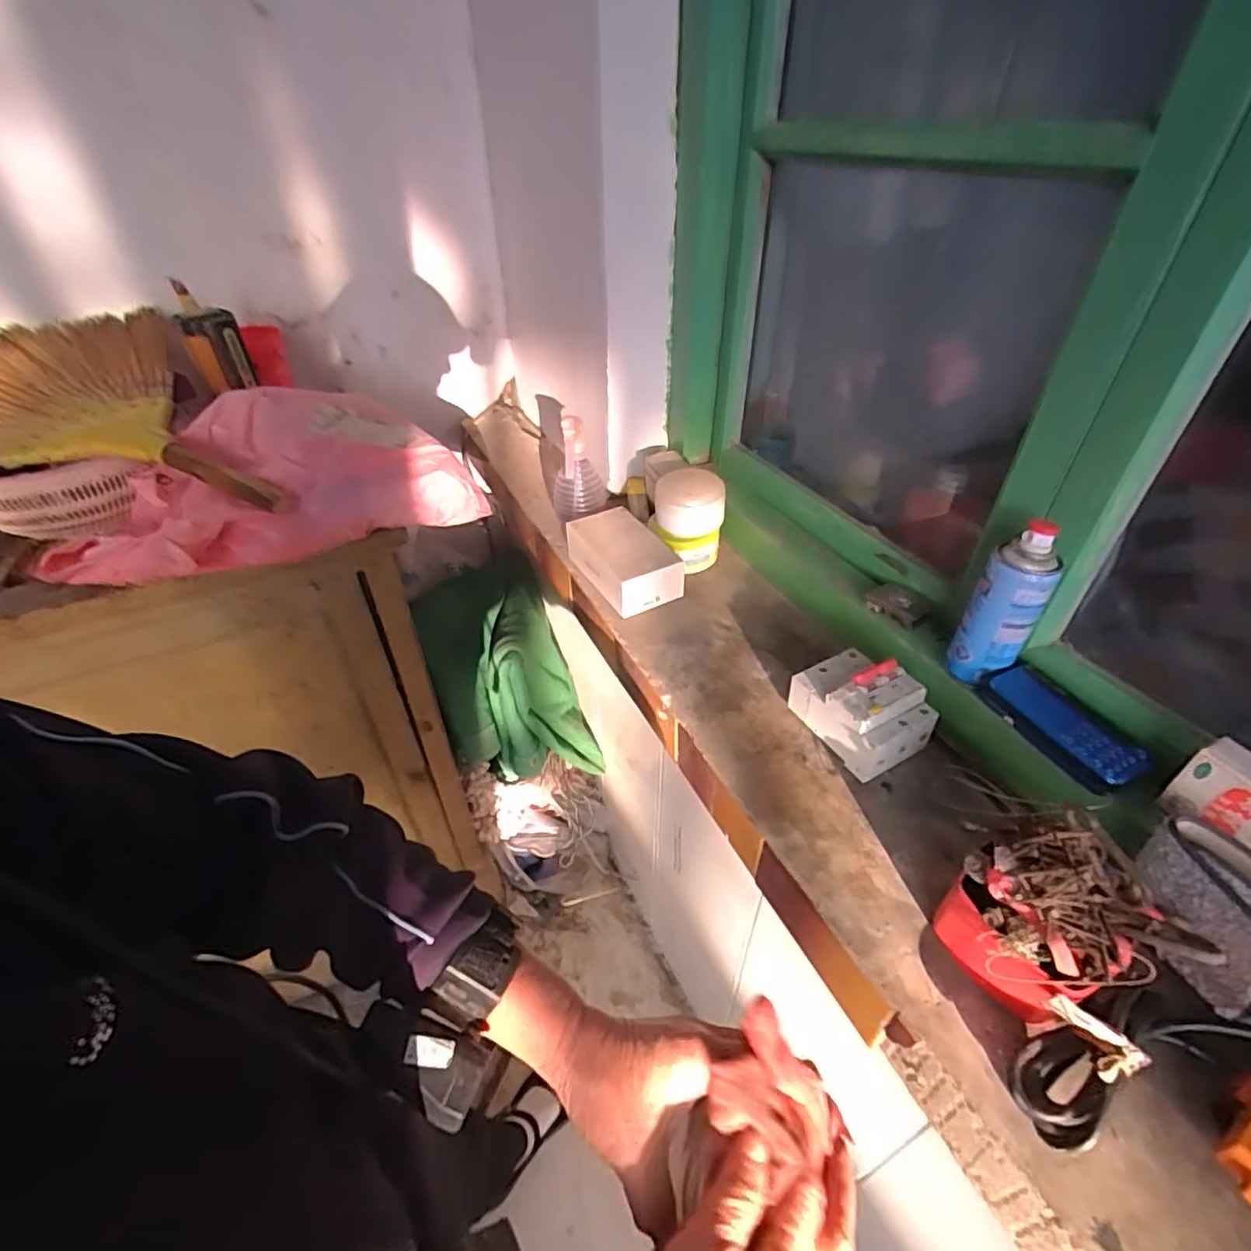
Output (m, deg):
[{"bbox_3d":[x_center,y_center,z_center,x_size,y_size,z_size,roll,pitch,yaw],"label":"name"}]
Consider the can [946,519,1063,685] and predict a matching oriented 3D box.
[{"bbox_3d":[0.323,-0.018,0.527,0.045,0.143,0.049,0,40,0],"label":"can"}]

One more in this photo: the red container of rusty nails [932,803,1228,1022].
[{"bbox_3d":[0.288,0.189,0.406,0.116,0.122,0.107,0,40,0],"label":"red container of rusty nails"}]

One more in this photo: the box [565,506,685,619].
[{"bbox_3d":[-0.005,-0.089,0.813,0.096,0.058,0.167,-20,43,-22],"label":"box"}]

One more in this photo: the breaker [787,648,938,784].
[{"bbox_3d":[0.227,0.075,0.594,0.085,0.069,0.112,-21,44,-22],"label":"breaker"}]

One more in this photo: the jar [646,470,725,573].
[{"bbox_3d":[0.082,-0.142,0.831,0.083,0.109,0.082,0,40,0],"label":"jar"}]

